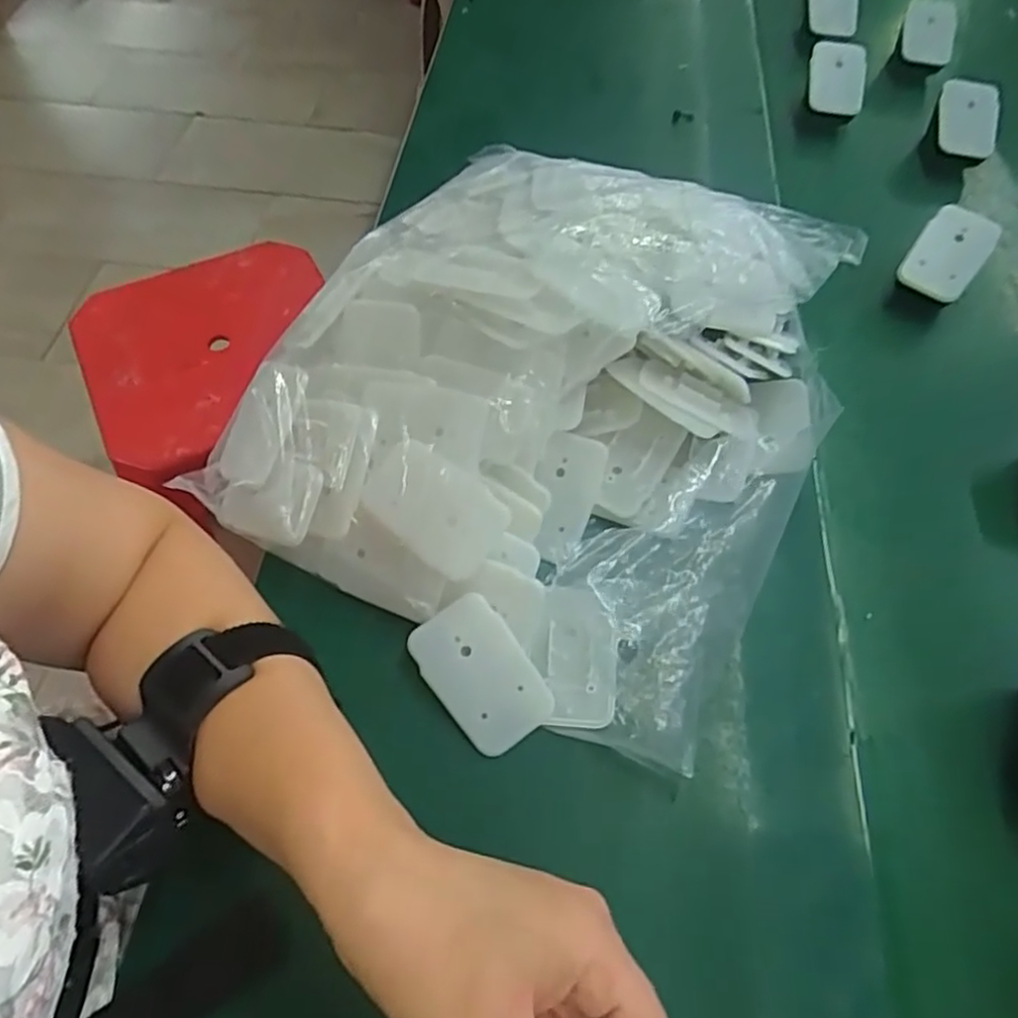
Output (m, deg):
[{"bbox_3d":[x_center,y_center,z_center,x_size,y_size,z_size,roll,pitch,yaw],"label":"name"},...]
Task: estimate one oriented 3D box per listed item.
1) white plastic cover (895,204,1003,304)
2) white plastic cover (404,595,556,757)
[{"bbox_3d":[0.287,-0.167,0.451,0.043,0.008,0.063,35,88,12],"label":"white plastic cover"},{"bbox_3d":[-0.013,0.077,0.324,0.043,0.004,0.069,-39,79,-5],"label":"white plastic cover"}]

